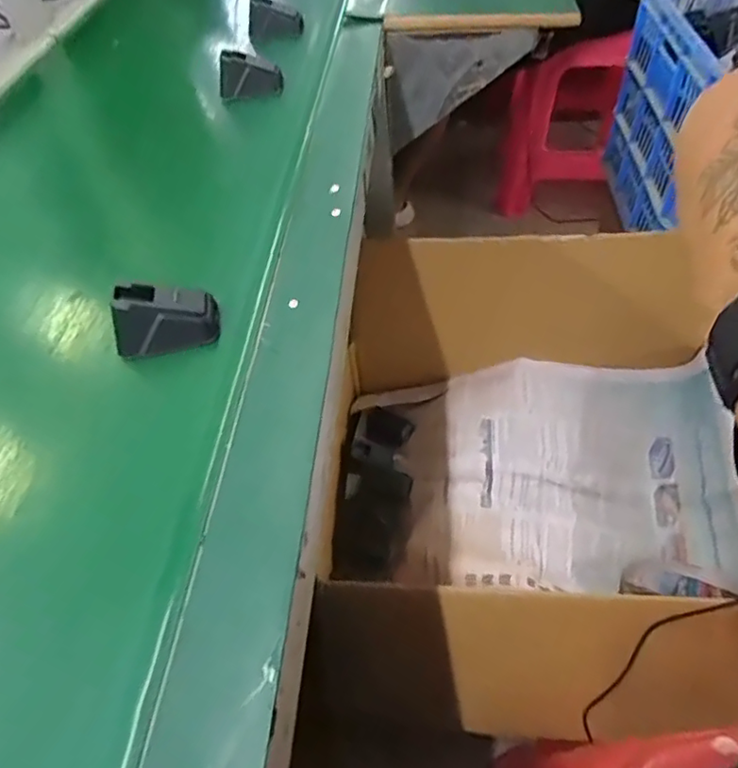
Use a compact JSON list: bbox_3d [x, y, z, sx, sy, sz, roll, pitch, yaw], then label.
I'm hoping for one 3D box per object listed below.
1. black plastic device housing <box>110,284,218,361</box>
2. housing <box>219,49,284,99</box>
[{"bbox_3d":[-0.139,-0.046,0.392,0.065,0.039,0.034,-10,52,-3],"label":"black plastic device housing"},{"bbox_3d":[-0.133,-0.345,0.642,0.069,0.040,0.025,-5,52,1],"label":"housing"}]

